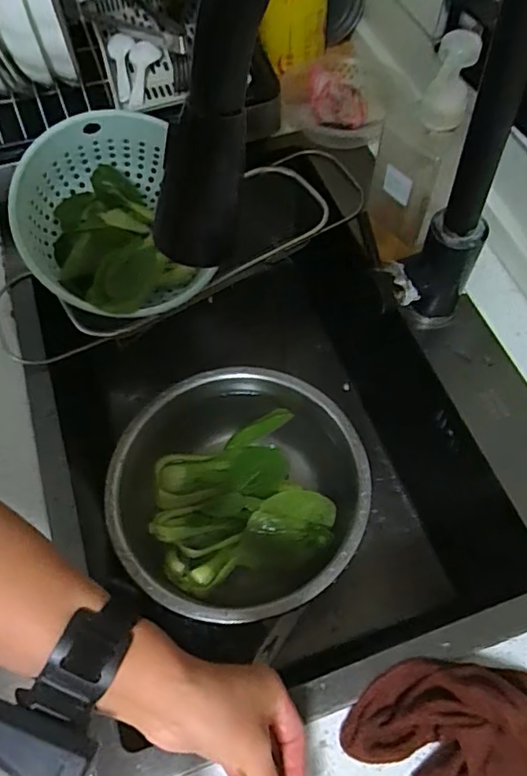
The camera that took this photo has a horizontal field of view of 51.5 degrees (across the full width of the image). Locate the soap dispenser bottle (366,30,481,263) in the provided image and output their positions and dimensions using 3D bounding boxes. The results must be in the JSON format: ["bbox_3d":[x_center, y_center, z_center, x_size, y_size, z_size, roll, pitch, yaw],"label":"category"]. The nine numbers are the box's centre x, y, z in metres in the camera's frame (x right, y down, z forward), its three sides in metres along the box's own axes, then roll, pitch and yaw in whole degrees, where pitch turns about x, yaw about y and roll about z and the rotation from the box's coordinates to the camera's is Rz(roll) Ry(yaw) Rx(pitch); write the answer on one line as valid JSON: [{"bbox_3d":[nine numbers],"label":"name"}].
[{"bbox_3d":[0.130,-0.193,0.474,0.068,0.191,0.053,11,63,7],"label":"soap dispenser bottle"}]

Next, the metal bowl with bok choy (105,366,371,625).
[{"bbox_3d":[-0.025,0.111,0.595,0.263,0.084,0.261,-40,68,-18],"label":"metal bowl with bok choy"}]

